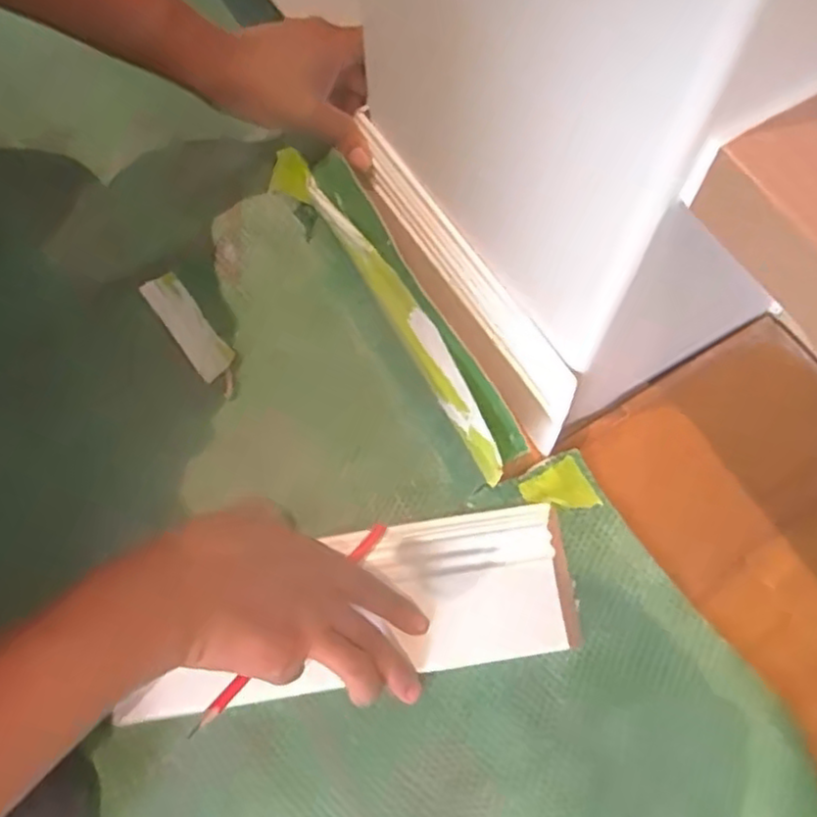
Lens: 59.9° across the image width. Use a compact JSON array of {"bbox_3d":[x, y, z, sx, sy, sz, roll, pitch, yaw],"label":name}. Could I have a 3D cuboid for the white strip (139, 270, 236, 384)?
[{"bbox_3d":[-0.177,-0.067,0.566,0.031,0.009,0.099,-38,72,-13],"label":"white strip"}]

